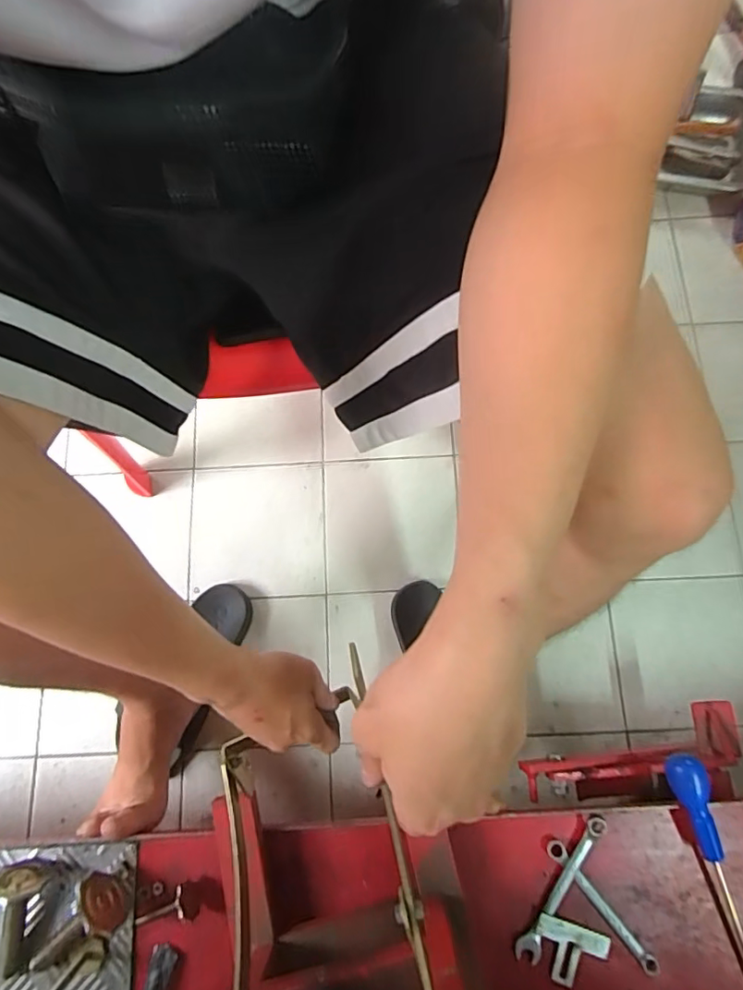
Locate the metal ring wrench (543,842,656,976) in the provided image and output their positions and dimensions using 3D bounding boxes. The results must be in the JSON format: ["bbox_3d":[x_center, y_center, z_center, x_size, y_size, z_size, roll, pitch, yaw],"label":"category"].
[{"bbox_3d":[0.221,0.393,0.513,0.016,0.008,0.134,-40,75,-11],"label":"metal ring wrench"}]

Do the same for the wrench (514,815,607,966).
[{"bbox_3d":[0.182,0.375,0.512,0.021,0.009,0.145,33,76,12],"label":"wrench"}]

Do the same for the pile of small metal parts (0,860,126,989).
[{"bbox_3d":[-0.295,0.400,0.496,0.122,0.045,0.099,3,76,2],"label":"pile of small metal parts"}]

